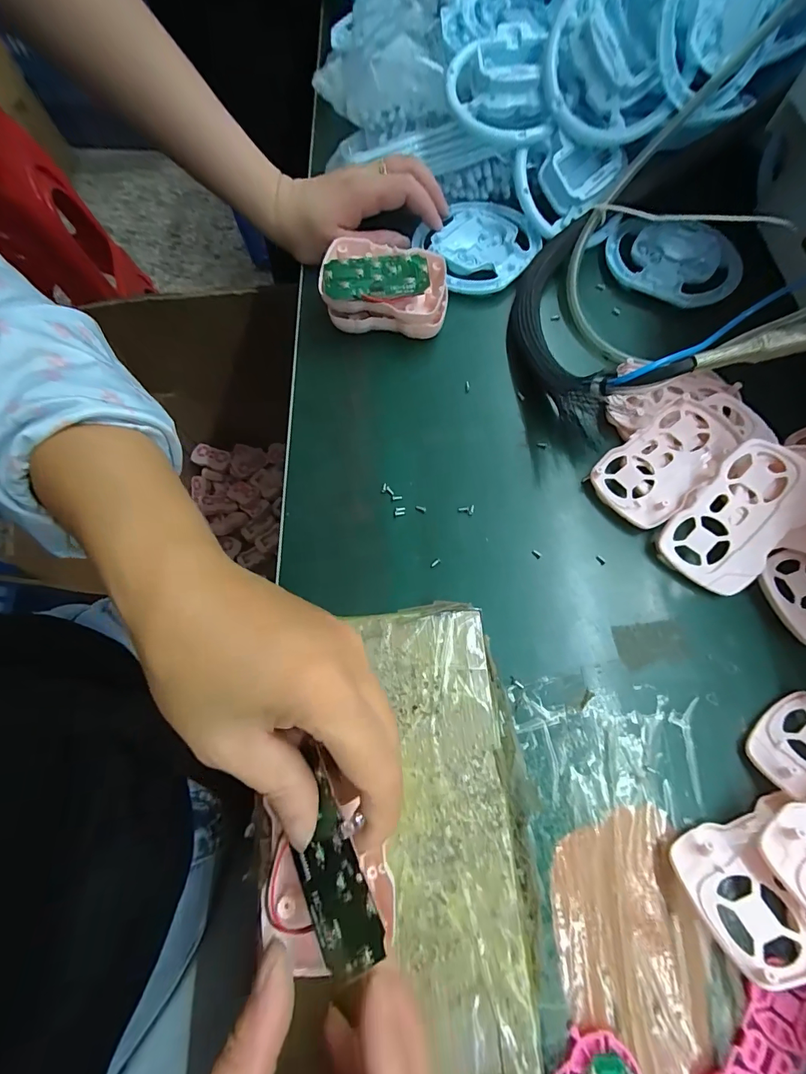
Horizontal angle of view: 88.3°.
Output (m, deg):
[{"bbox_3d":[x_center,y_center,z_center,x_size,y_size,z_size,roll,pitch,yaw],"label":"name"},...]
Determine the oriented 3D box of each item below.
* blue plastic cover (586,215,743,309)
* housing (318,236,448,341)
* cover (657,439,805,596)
[{"bbox_3d":[0.211,-0.224,0.334,0.112,0.013,0.075,15,73,8],"label":"blue plastic cover"},{"bbox_3d":[-0.012,-0.187,0.317,0.089,0.040,0.054,5,72,5],"label":"housing"},{"bbox_3d":[0.199,-0.011,0.245,0.054,0.004,0.088,43,100,13],"label":"cover"}]

